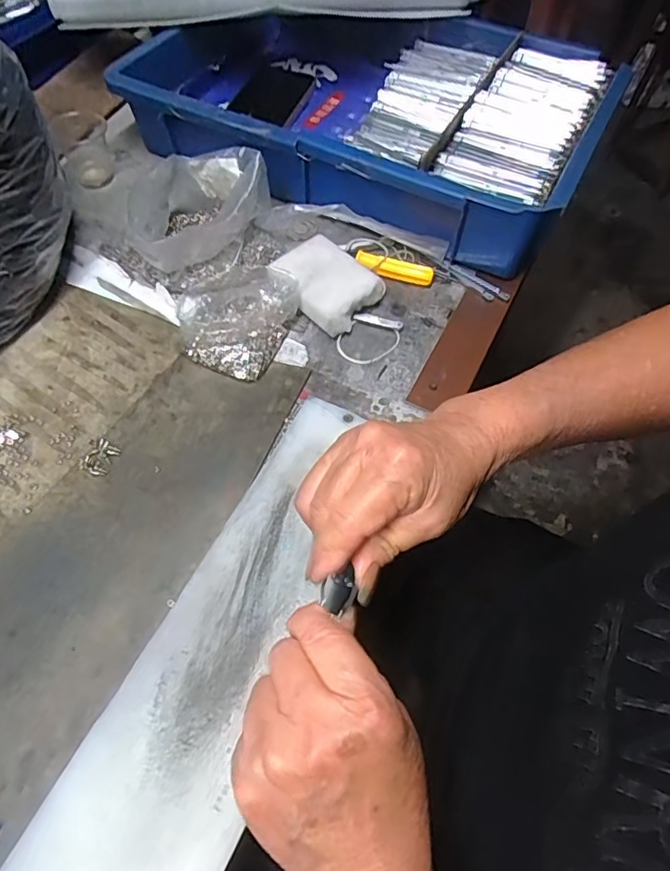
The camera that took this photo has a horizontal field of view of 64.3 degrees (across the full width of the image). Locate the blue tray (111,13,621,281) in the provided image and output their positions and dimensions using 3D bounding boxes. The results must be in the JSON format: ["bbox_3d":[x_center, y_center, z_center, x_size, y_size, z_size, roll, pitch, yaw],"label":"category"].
[{"bbox_3d":[0.033,-0.321,0.532,0.424,0.087,0.272,24,61,12],"label":"blue tray"}]

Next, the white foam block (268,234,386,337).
[{"bbox_3d":[-0.008,-0.126,0.445,0.060,0.032,0.081,-38,67,-22],"label":"white foam block"}]

